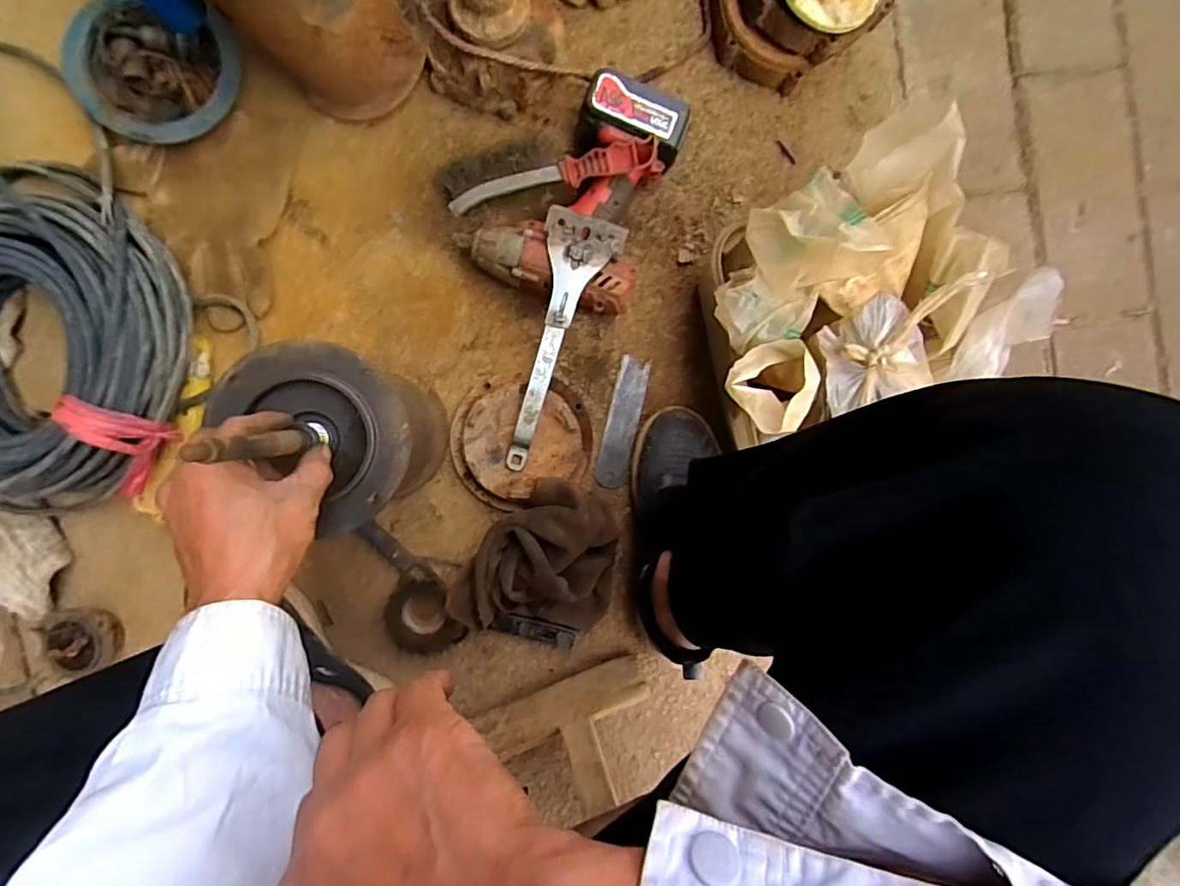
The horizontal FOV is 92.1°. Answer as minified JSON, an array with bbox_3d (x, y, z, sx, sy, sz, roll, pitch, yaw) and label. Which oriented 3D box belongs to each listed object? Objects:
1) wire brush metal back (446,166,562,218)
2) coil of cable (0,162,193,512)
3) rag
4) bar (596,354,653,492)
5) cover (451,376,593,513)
[{"bbox_3d":[-0.090,-0.267,0.598,0.126,0.005,0.021,-13,118,13],"label":"wire brush metal back"},{"bbox_3d":[-0.529,-0.097,0.553,0.287,0.107,0.268,0,91,-7],"label":"coil of cable"},{"bbox_3d":[-0.042,0.136,0.621,0.155,0.079,0.175,31,87,-7],"label":"rag"},{"bbox_3d":[0.039,-0.023,0.661,0.036,0.008,0.149,13,91,-3],"label":"bar"},{"bbox_3d":[-0.075,-0.002,0.630,0.157,0.039,0.148,-23,94,-6],"label":"cover"}]

